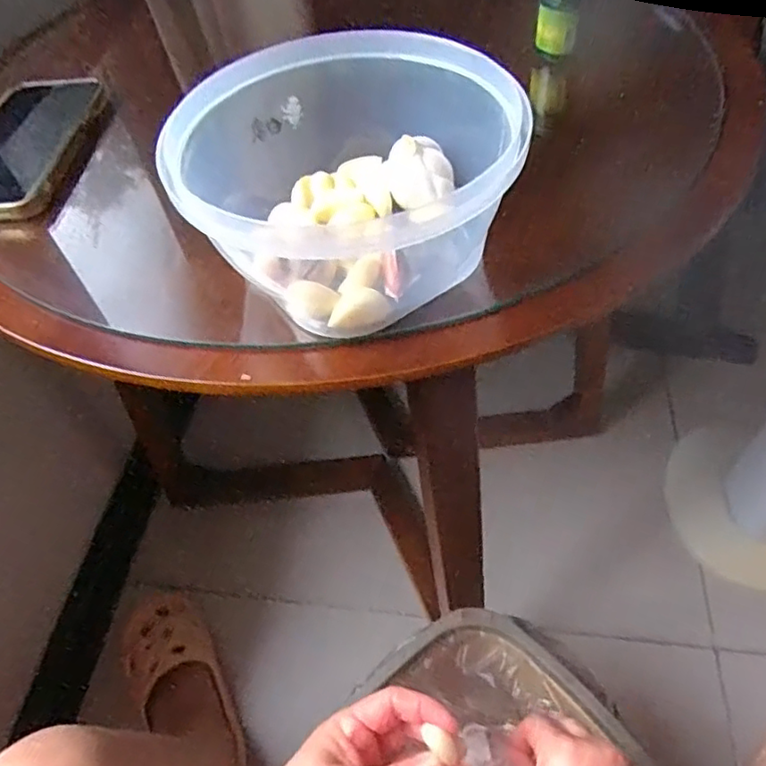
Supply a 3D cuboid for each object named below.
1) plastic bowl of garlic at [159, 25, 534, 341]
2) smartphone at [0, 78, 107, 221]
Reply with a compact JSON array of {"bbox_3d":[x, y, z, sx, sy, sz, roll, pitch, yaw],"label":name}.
[{"bbox_3d":[-0.013,-0.108,0.302,0.176,0.072,0.137,-34,57,-19],"label":"plastic bowl of garlic"},{"bbox_3d":[-0.234,-0.153,0.391,0.070,0.015,0.139,7,56,4],"label":"smartphone"}]

